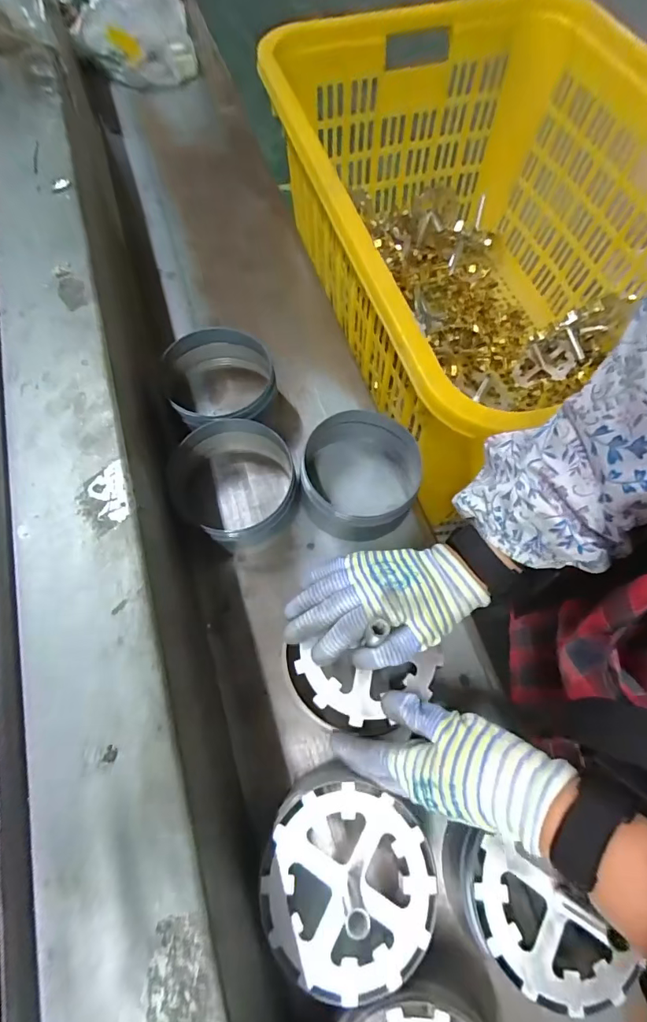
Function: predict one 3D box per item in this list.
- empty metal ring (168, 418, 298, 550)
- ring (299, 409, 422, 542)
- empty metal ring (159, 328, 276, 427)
[{"bbox_3d":[-0.094,-0.024,0.494,0.134,0.069,0.142,1,65,-2],"label":"empty metal ring"},{"bbox_3d":[0.043,-0.040,0.516,0.138,0.065,0.133,3,65,-2],"label":"ring"},{"bbox_3d":[-0.124,-0.149,0.553,0.123,0.077,0.127,1,65,-2],"label":"empty metal ring"}]

